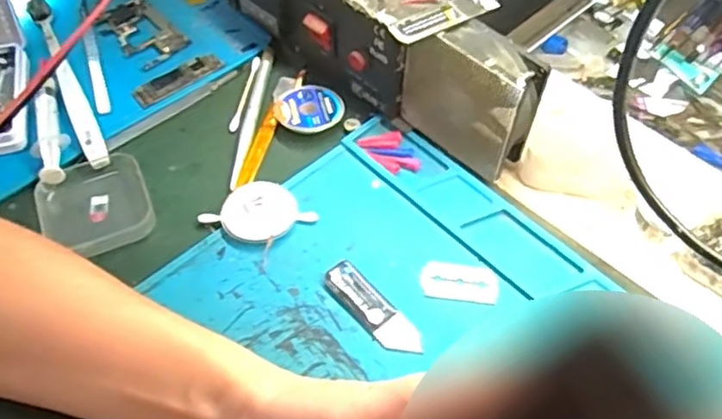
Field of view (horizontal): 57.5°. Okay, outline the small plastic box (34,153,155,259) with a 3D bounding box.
[{"bbox_3d":[-0.164,-0.002,0.404,0.065,0.014,0.066,-25,58,-15],"label":"small plastic box"}]

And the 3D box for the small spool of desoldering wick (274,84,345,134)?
[{"bbox_3d":[-0.036,-0.069,0.447,0.044,0.011,0.041,-1,55,1],"label":"small spool of desoldering wick"}]

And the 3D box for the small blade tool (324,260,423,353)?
[{"bbox_3d":[0.006,0.055,0.362,0.021,0.007,0.066,-38,62,-22],"label":"small blade tool"}]

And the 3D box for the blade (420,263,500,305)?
[{"bbox_3d":[0.056,0.041,0.372,0.043,0.004,0.022,5,55,5],"label":"blade"}]

